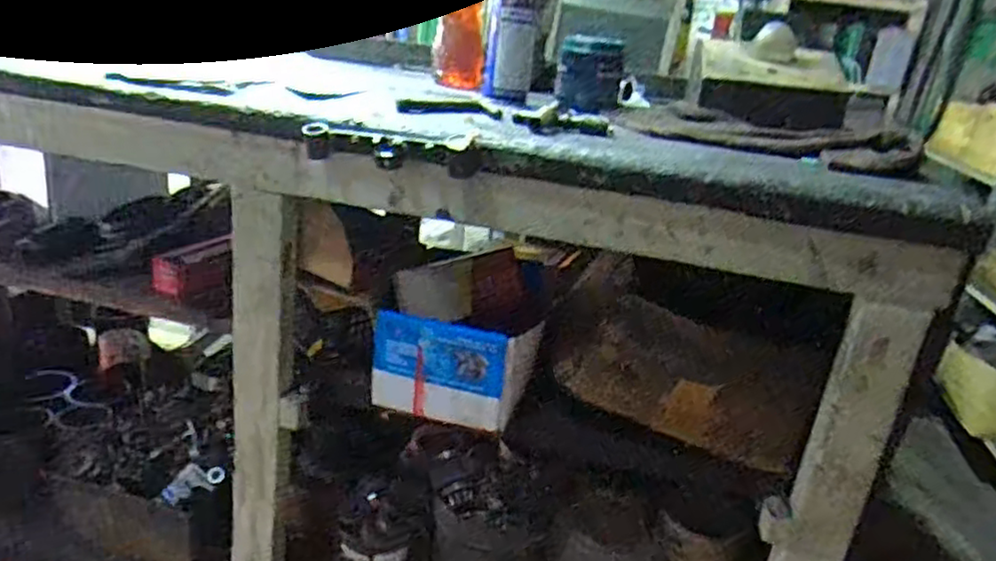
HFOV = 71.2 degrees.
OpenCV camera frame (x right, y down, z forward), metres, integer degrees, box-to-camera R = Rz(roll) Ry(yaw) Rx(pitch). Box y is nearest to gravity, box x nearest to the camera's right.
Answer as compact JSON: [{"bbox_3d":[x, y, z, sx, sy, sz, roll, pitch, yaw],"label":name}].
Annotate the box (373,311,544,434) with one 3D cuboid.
[{"bbox_3d":[-0.055,0.107,0.961,0.203,0.138,0.116,12,21,12],"label":"box"}]

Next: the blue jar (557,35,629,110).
[{"bbox_3d":[0.133,-0.299,1.008,0.083,0.097,0.077,4,21,-11],"label":"blue jar"}]

